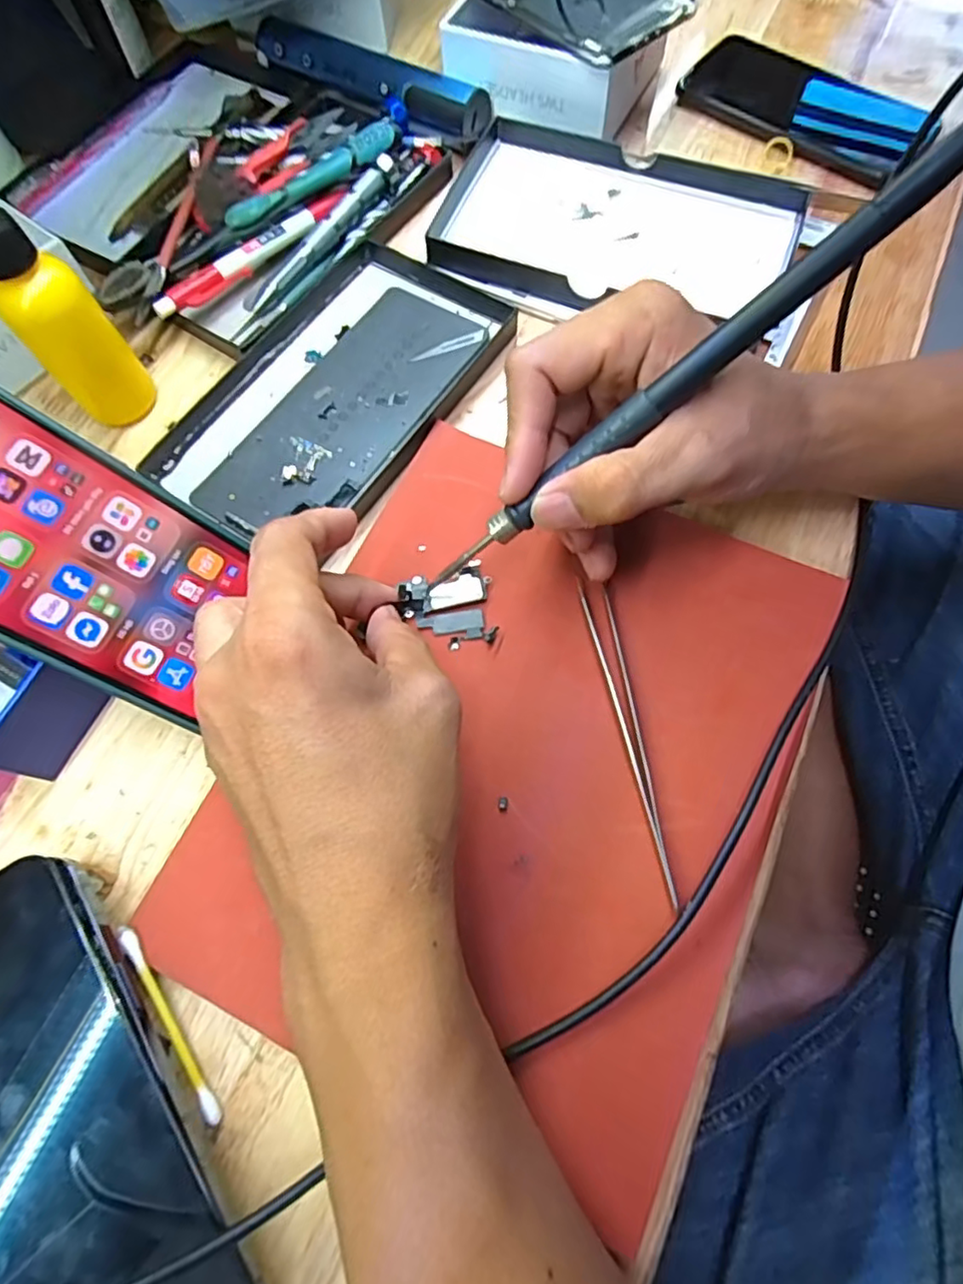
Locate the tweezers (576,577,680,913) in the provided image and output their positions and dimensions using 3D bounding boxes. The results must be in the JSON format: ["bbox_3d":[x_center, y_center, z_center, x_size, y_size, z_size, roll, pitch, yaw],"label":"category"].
[{"bbox_3d":[0.058,0.034,0.242,0.013,0.008,0.125,-10,69,-3],"label":"tweezers"}]

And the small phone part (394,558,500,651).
[{"bbox_3d":[-0.014,-0.016,0.259,0.036,0.009,0.035,-9,71,-2],"label":"small phone part"}]

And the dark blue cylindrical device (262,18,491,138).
[{"bbox_3d":[-0.067,-0.332,0.370,0.150,0.024,0.029,28,73,10],"label":"dark blue cylindrical device"}]

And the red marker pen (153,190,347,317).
[{"bbox_3d":[-0.117,-0.203,0.324,0.012,0.011,0.118,42,76,14],"label":"red marker pen"}]

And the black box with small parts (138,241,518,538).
[{"bbox_3d":[-0.072,-0.123,0.305,0.102,0.010,0.168,32,74,12],"label":"black box with small parts"}]

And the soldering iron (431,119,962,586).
[{"bbox_3d":[0.064,-0.086,0.201,0.223,0.012,0.013,-37,70,26],"label":"soldering iron"}]

